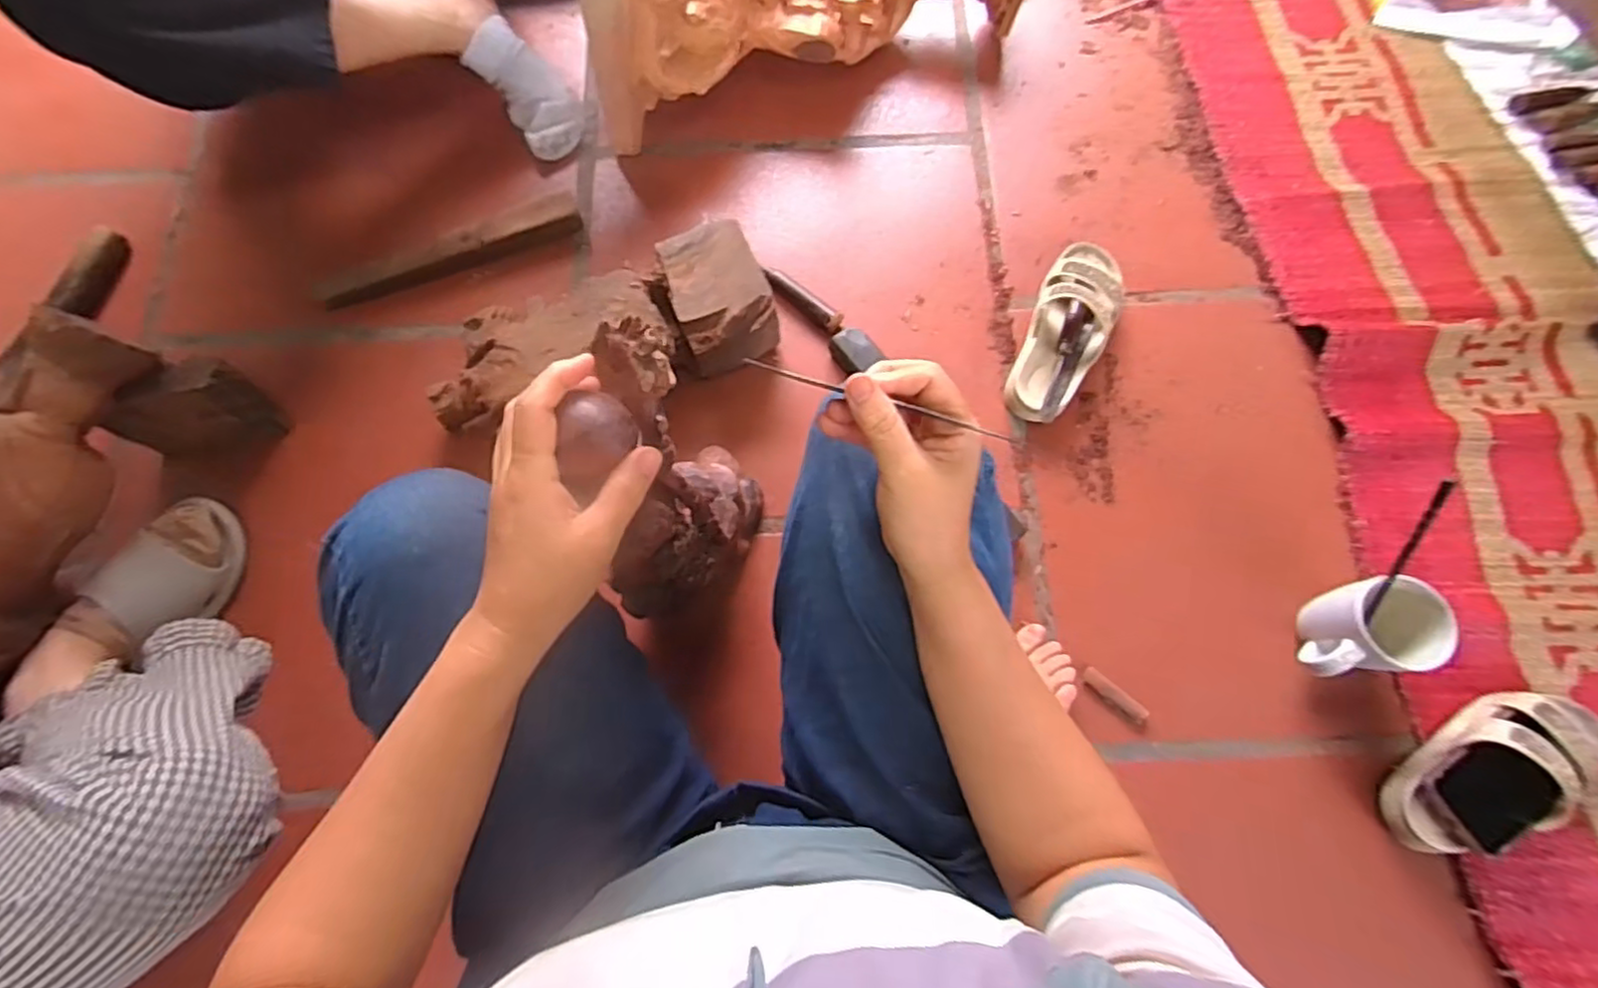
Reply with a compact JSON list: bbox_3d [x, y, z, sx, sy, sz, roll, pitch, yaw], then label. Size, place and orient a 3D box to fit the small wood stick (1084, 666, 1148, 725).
[{"bbox_3d":[0.323,0.206,0.708,0.071,0.022,0.017,41,77,10],"label":"small wood stick"}]

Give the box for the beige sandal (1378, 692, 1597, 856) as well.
[{"bbox_3d":[0.675,0.265,0.657,0.233,0.065,0.097,-33,77,-9],"label":"beige sandal"}]

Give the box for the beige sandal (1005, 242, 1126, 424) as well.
[{"bbox_3d":[0.311,-0.191,0.802,0.089,0.064,0.235,26,75,7],"label":"beige sandal"}]

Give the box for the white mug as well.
[{"bbox_3d":[0.542,0.129,0.667,0.102,0.109,0.086,-9,74,-3],"label":"white mug"}]

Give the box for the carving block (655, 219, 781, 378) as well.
[{"bbox_3d":[-0.087,-0.210,0.779,0.103,0.099,0.145,-19,75,-6],"label":"carving block"}]

